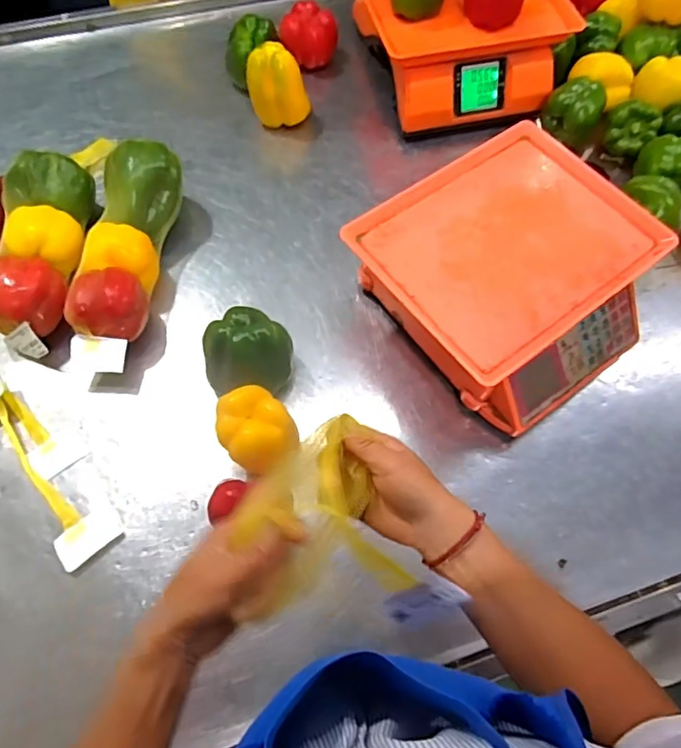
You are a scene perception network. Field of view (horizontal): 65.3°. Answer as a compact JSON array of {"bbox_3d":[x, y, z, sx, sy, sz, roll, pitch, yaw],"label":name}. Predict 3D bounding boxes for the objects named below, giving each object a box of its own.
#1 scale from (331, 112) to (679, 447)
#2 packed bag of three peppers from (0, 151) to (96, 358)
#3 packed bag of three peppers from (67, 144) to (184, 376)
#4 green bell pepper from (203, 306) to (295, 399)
[{"bbox_3d":[0.196,-0.107,0.621,0.282,0.127,0.276,-35,72,-16],"label":"scale"},{"bbox_3d":[-0.359,-0.145,0.641,0.102,0.090,0.240,-3,66,-4],"label":"packed bag of three peppers"},{"bbox_3d":[-0.262,-0.144,0.646,0.093,0.095,0.287,7,66,1],"label":"packed bag of three peppers"},{"bbox_3d":[-0.103,-0.018,0.596,0.092,0.091,0.091,0,66,-1],"label":"green bell pepper"}]

